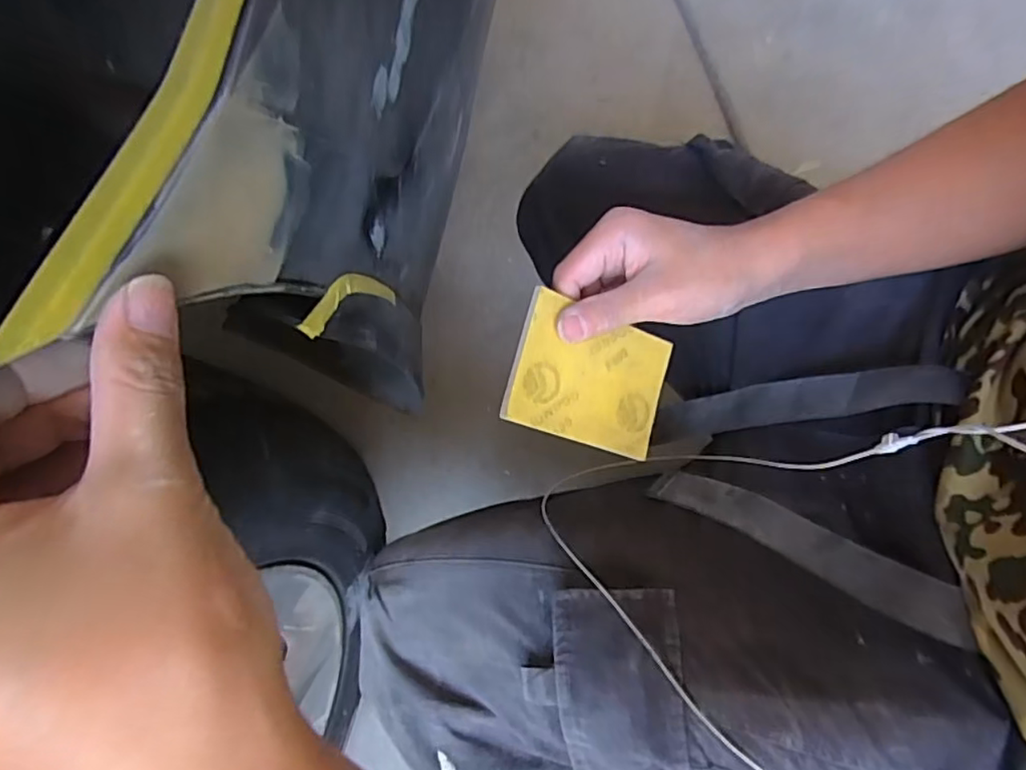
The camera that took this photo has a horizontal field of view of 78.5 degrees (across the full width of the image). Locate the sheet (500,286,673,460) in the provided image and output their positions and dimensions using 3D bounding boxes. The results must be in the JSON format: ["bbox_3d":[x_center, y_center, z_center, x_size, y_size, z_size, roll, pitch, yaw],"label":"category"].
[{"bbox_3d":[0.046,-0.004,0.365,0.102,0.004,0.074,19,84,-27],"label":"sheet"}]

